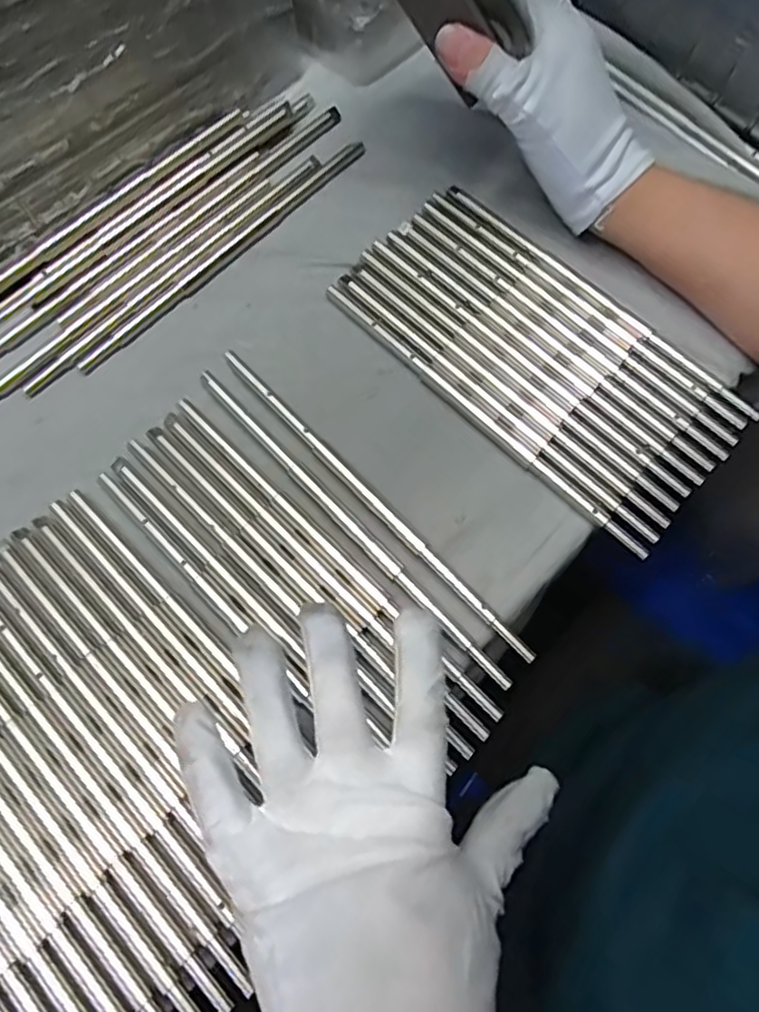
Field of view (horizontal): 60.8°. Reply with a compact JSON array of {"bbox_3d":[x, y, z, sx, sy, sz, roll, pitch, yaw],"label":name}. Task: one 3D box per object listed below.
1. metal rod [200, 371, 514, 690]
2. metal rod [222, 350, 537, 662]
[{"bbox_3d":[-0.018,0.005,0.308,0.008,0.004,0.211,-41,76,-15],"label":"metal rod"},{"bbox_3d":[-0.006,-0.006,0.314,0.009,0.006,0.211,-41,76,-15],"label":"metal rod"}]

